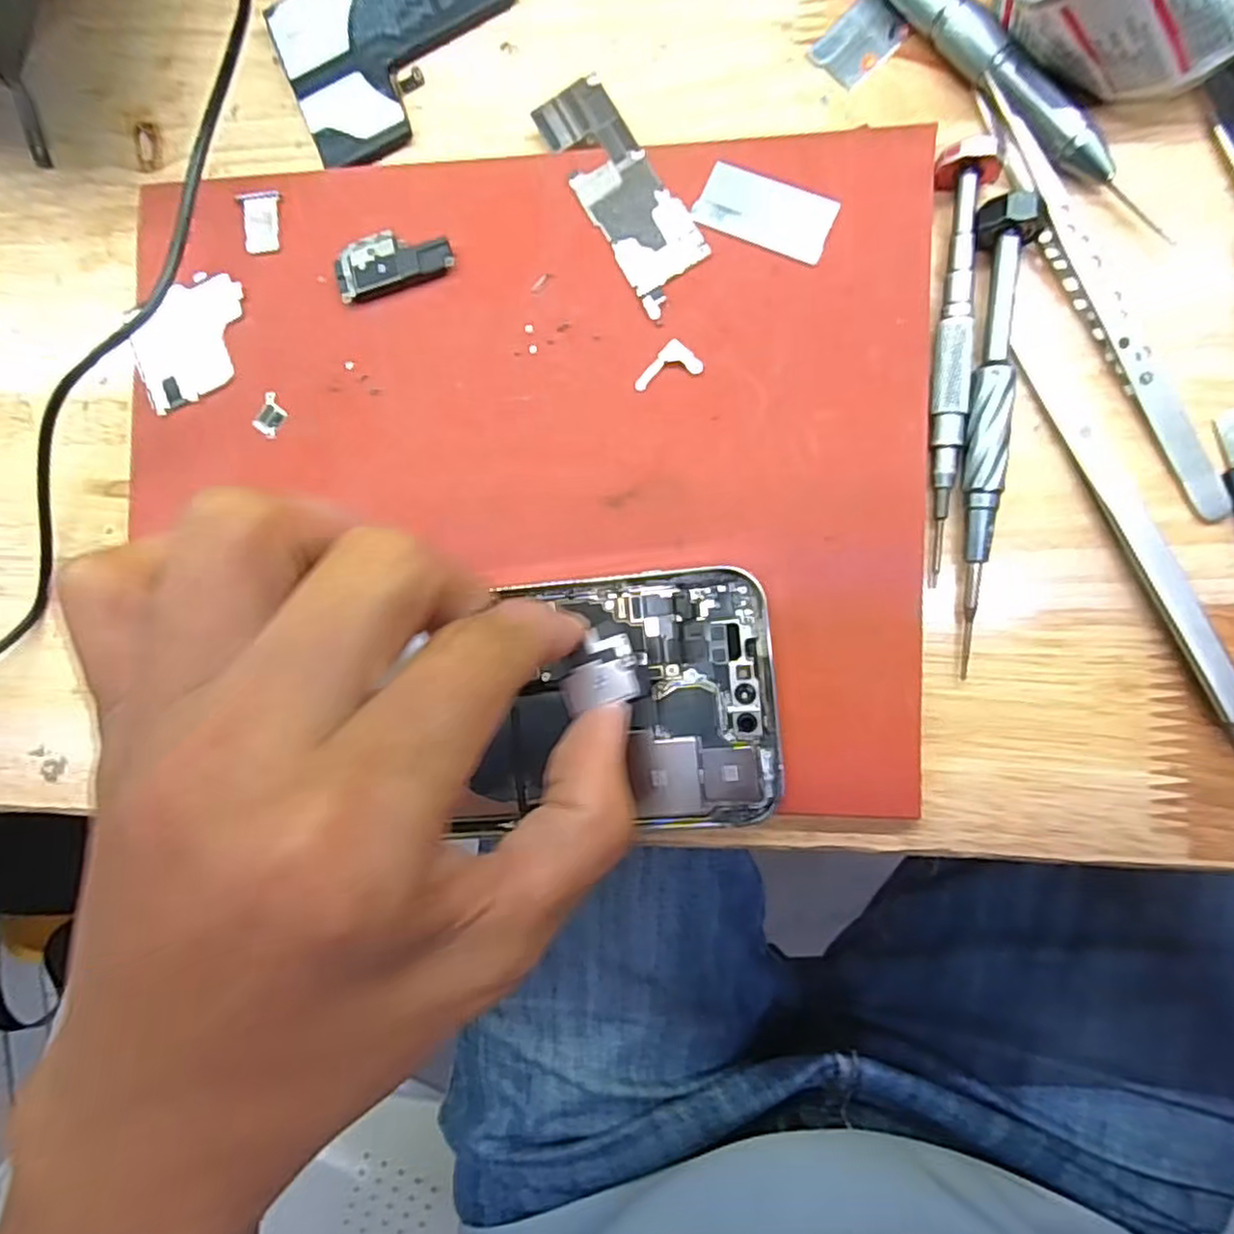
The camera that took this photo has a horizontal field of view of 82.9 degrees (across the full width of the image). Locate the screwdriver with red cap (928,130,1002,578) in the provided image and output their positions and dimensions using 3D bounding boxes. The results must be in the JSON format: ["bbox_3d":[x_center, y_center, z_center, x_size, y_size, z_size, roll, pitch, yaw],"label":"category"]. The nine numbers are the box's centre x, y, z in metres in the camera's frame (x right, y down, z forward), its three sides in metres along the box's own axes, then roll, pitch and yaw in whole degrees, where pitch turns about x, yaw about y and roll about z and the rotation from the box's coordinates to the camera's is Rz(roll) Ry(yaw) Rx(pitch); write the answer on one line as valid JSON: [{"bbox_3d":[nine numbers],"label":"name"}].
[{"bbox_3d":[0.092,-0.070,0.192,0.014,0.008,0.115,5,91,7],"label":"screwdriver with red cap"}]

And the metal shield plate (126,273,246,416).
[{"bbox_3d":[-0.137,-0.089,0.225,0.042,0.004,0.034,-26,87,7],"label":"metal shield plate"}]

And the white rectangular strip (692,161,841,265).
[{"bbox_3d":[0.043,-0.117,0.200,0.038,0.004,0.019,24,94,7],"label":"white rectangular strip"}]

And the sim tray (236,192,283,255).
[{"bbox_3d":[-0.113,-0.125,0.221,0.013,0.004,0.019,-4,90,8],"label":"sim tray"}]

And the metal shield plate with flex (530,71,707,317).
[{"bbox_3d":[0.002,-0.126,0.206,0.024,0.004,0.071,-30,87,7],"label":"metal shield plate with flex"}]

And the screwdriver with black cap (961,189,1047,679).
[{"bbox_3d":[0.102,-0.049,0.191,0.013,0.011,0.125,5,91,7],"label":"screwdriver with black cap"}]

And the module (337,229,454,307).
[{"bbox_3d":[-0.068,-0.109,0.214,0.035,0.006,0.017,-12,89,8],"label":"module"}]

